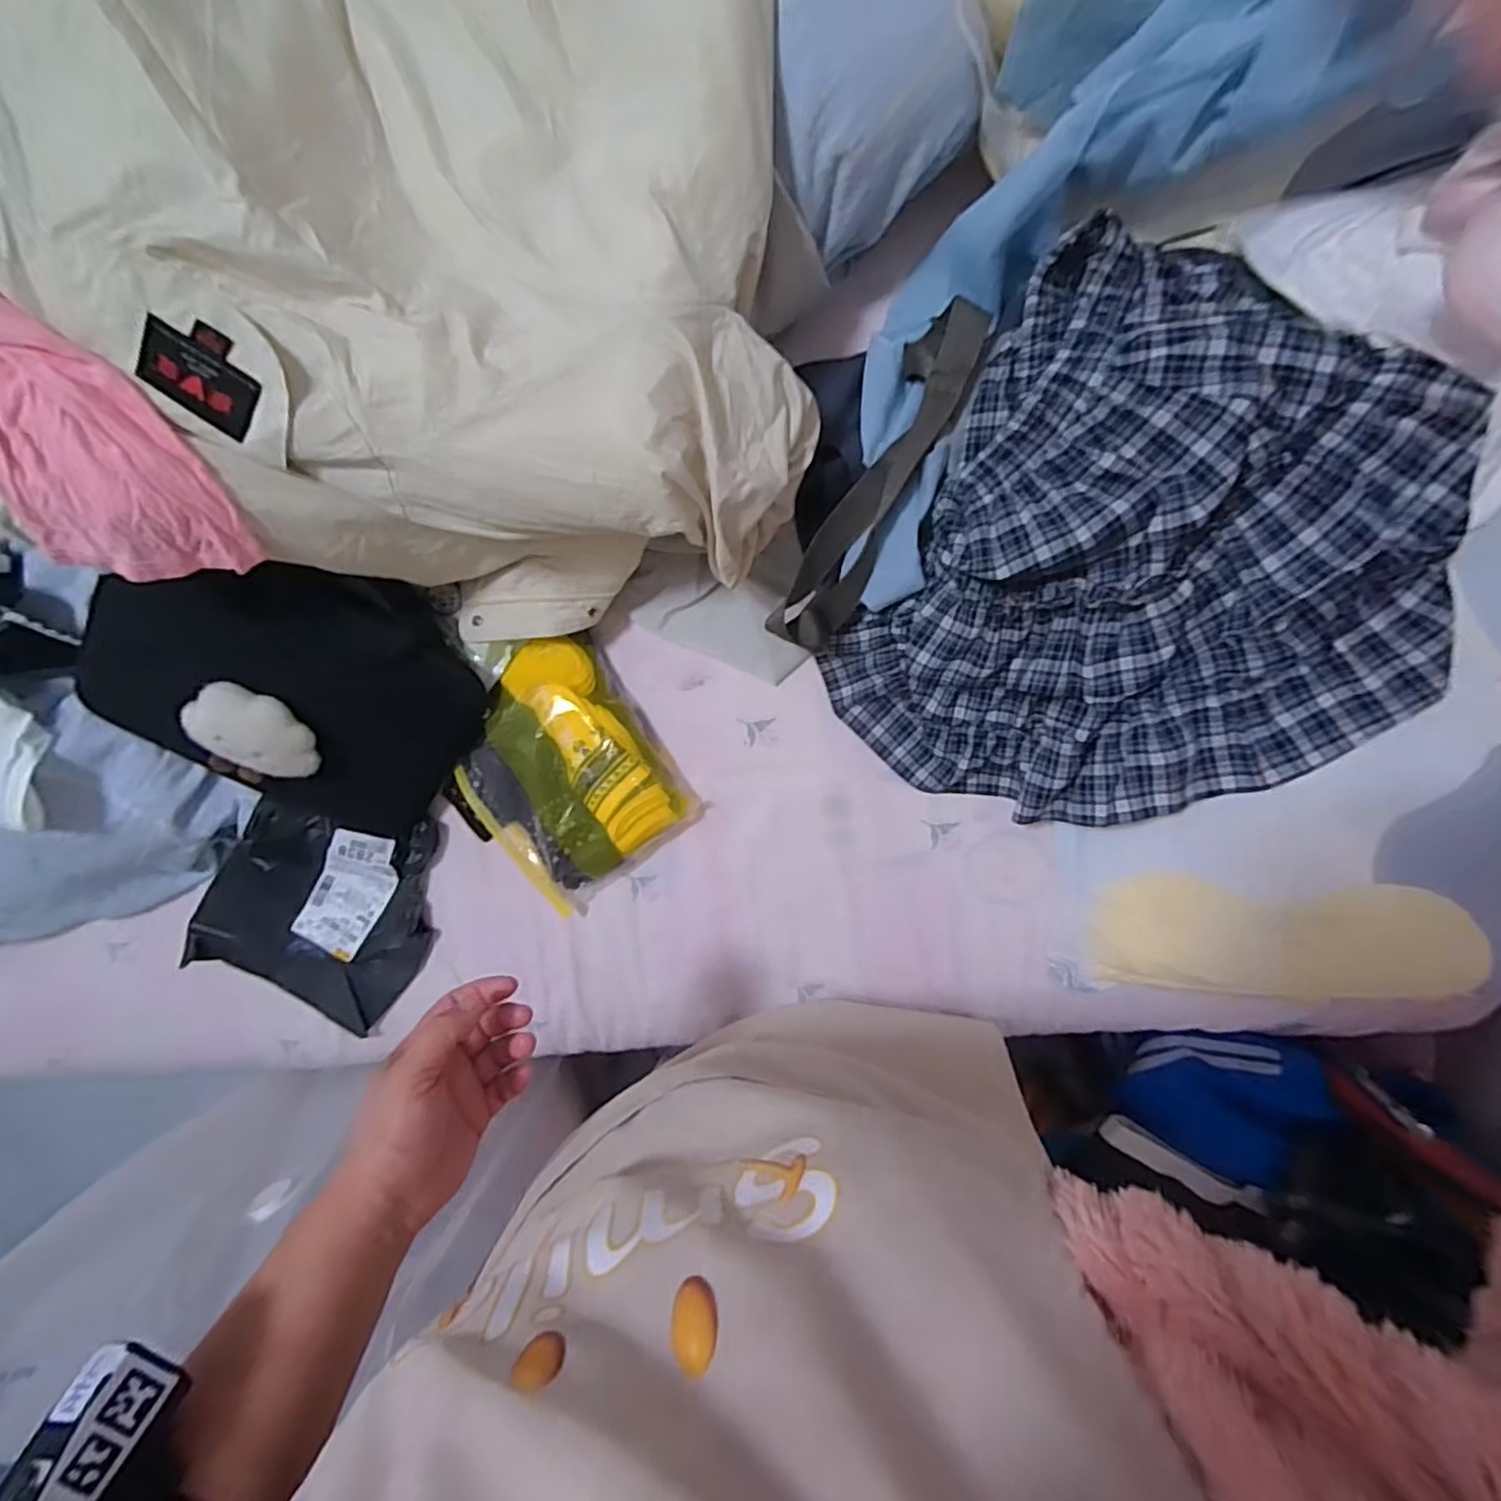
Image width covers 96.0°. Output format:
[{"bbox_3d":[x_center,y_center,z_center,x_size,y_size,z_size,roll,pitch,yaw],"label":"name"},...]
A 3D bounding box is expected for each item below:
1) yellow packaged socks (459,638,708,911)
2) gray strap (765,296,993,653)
[{"bbox_3d":[-0.202,0.016,0.703,0.201,0.062,0.264,-32,89,9],"label":"yellow packaged socks"},{"bbox_3d":[0.111,-0.230,0.594,0.061,0.054,0.301,27,97,5],"label":"gray strap"}]

